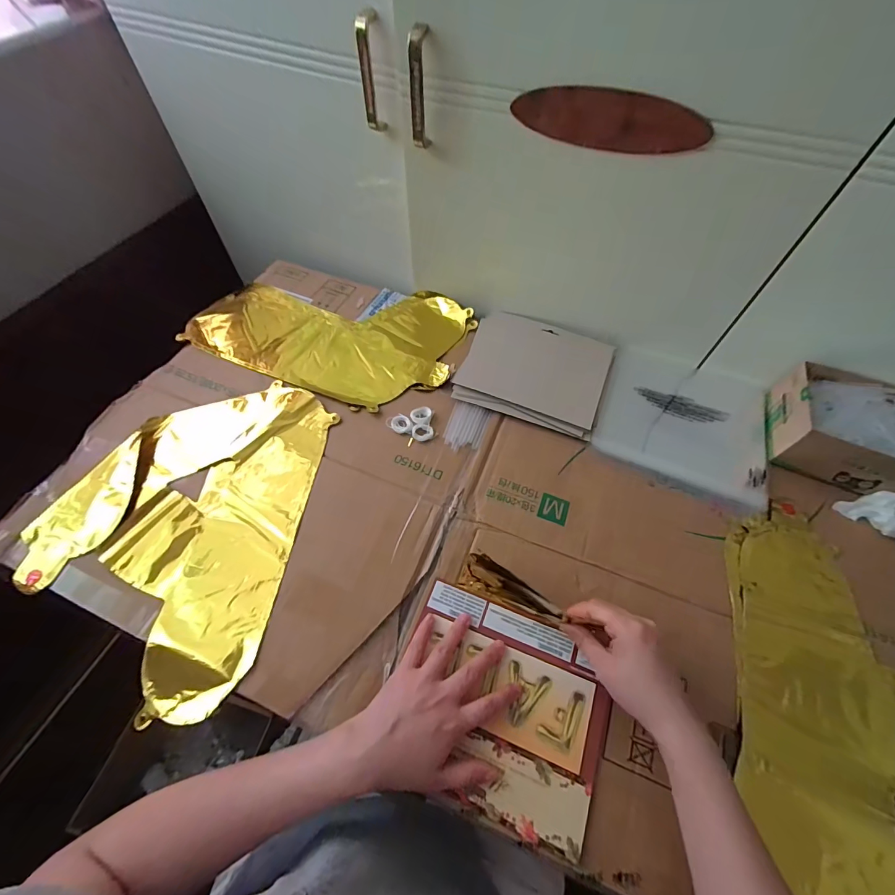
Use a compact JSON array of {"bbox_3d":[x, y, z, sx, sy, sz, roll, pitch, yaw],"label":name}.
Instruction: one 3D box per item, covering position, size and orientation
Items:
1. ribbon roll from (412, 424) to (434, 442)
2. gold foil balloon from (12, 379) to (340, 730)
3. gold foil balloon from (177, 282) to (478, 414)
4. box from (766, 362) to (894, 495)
[{"bbox_3d":[-0.032,-0.020,0.518,0.027,0.006,0.023,-10,61,-7],"label":"ribbon roll"},{"bbox_3d":[-0.306,0.074,0.456,0.274,0.010,0.355,8,60,3],"label":"gold foil balloon"},{"bbox_3d":[-0.173,-0.188,0.622,0.386,0.020,0.245,22,62,11],"label":"gold foil balloon"},{"bbox_3d":[0.519,-0.017,0.500,0.190,0.065,0.140,20,62,10],"label":"box"}]

